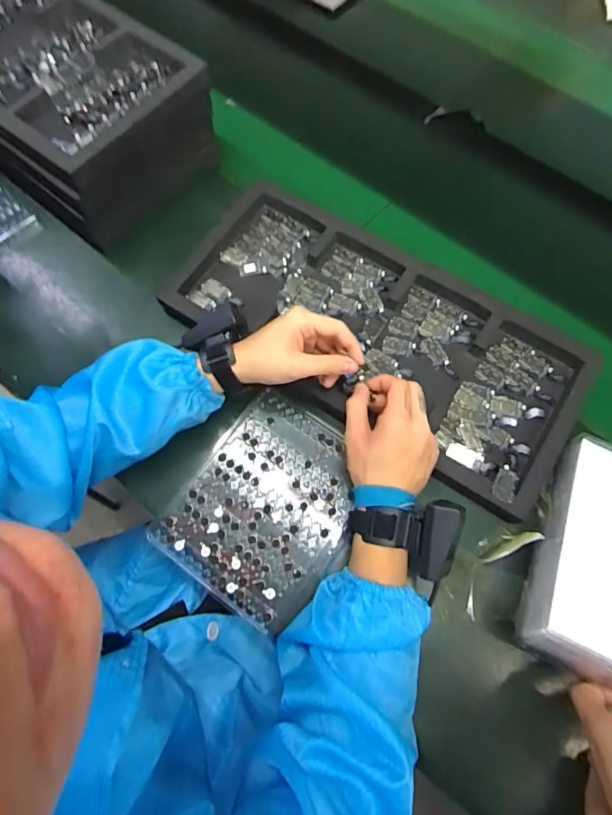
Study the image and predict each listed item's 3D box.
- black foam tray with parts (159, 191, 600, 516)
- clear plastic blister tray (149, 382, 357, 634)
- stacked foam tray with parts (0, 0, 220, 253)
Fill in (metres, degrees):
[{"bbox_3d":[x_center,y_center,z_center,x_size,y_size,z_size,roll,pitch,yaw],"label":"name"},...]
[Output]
[{"bbox_3d":[0.076,-0.088,0.565,0.492,0.047,0.225,31,71,11],"label":"black foam tray with parts"},{"bbox_3d":[-0.037,0.105,0.512,0.176,0.010,0.212,35,71,12],"label":"clear plastic blister tray"},{"bbox_3d":[-0.370,-0.453,0.643,0.540,0.136,0.228,40,72,14],"label":"stacked foam tray with parts"}]

